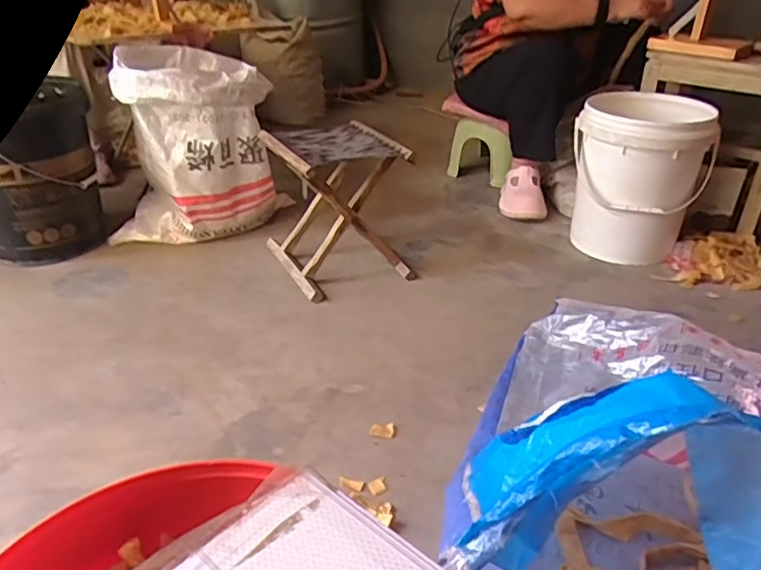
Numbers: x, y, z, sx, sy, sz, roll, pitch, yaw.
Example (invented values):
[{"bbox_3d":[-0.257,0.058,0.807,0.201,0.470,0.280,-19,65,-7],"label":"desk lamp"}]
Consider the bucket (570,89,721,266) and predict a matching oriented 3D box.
[{"bbox_3d":[0.617,-0.251,1.477,0.292,0.351,0.278,17,34,24],"label":"bucket"}]

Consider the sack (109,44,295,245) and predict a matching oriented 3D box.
[{"bbox_3d":[-0.463,-0.345,1.534,0.350,0.426,0.256,8,31,11],"label":"sack"}]

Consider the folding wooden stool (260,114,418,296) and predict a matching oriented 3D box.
[{"bbox_3d":[-0.096,-0.184,1.395,0.266,0.296,0.296,-13,33,-23],"label":"folding wooden stool"}]

